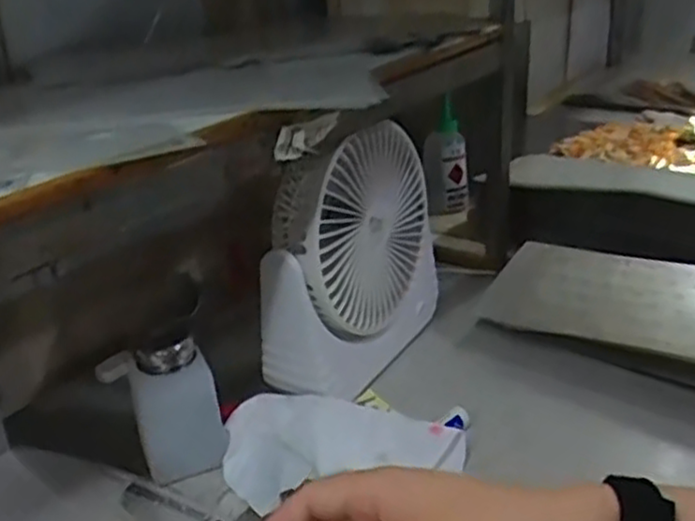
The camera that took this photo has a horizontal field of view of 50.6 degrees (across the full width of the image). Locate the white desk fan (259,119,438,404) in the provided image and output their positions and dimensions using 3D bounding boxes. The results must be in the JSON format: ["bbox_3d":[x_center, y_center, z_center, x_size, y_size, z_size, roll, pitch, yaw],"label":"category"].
[{"bbox_3d":[0.006,-0.009,0.582,0.087,0.179,0.186,14,29,21],"label":"white desk fan"}]

